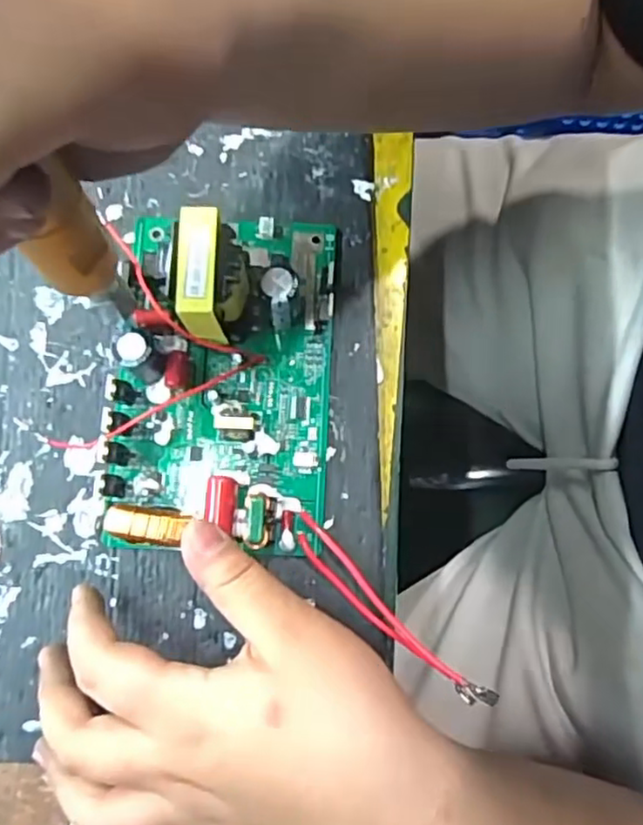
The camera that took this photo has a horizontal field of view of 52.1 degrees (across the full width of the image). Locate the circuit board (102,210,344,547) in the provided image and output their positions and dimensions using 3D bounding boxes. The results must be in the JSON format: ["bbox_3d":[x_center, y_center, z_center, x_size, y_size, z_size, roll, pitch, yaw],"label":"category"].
[{"bbox_3d":[-0.044,-0.021,0.272,0.096,0.053,0.149,3,79,1],"label":"circuit board"}]

